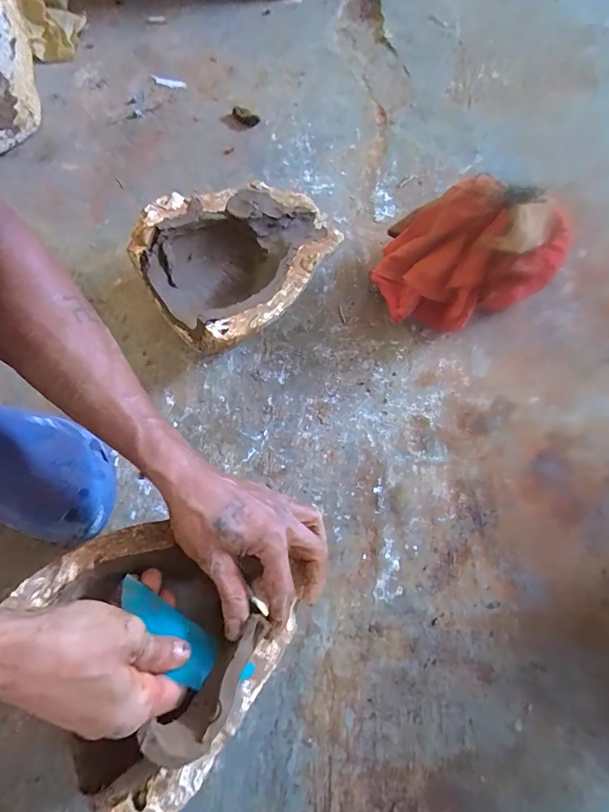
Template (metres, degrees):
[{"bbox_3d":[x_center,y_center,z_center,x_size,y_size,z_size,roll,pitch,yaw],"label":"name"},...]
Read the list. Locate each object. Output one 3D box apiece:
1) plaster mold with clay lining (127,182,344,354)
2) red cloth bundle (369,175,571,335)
[{"bbox_3d":[-0.065,-0.167,0.499,0.228,0.095,0.196,-33,74,-12],"label":"plaster mold with clay lining"},{"bbox_3d":[0.195,-0.170,0.483,0.200,0.130,0.133,21,71,7],"label":"red cloth bundle"}]

